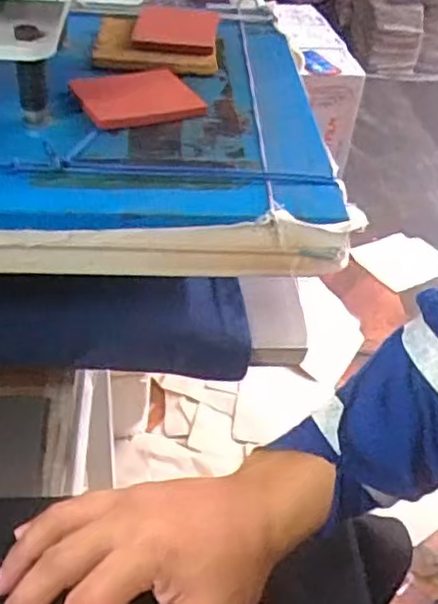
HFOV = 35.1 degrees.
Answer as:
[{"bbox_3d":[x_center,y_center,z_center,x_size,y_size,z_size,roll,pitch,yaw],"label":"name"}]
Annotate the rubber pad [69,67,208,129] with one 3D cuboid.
[{"bbox_3d":[-0.068,-0.170,0.565,0.093,0.009,0.086,-11,43,-18],"label":"rubber pad"}]

